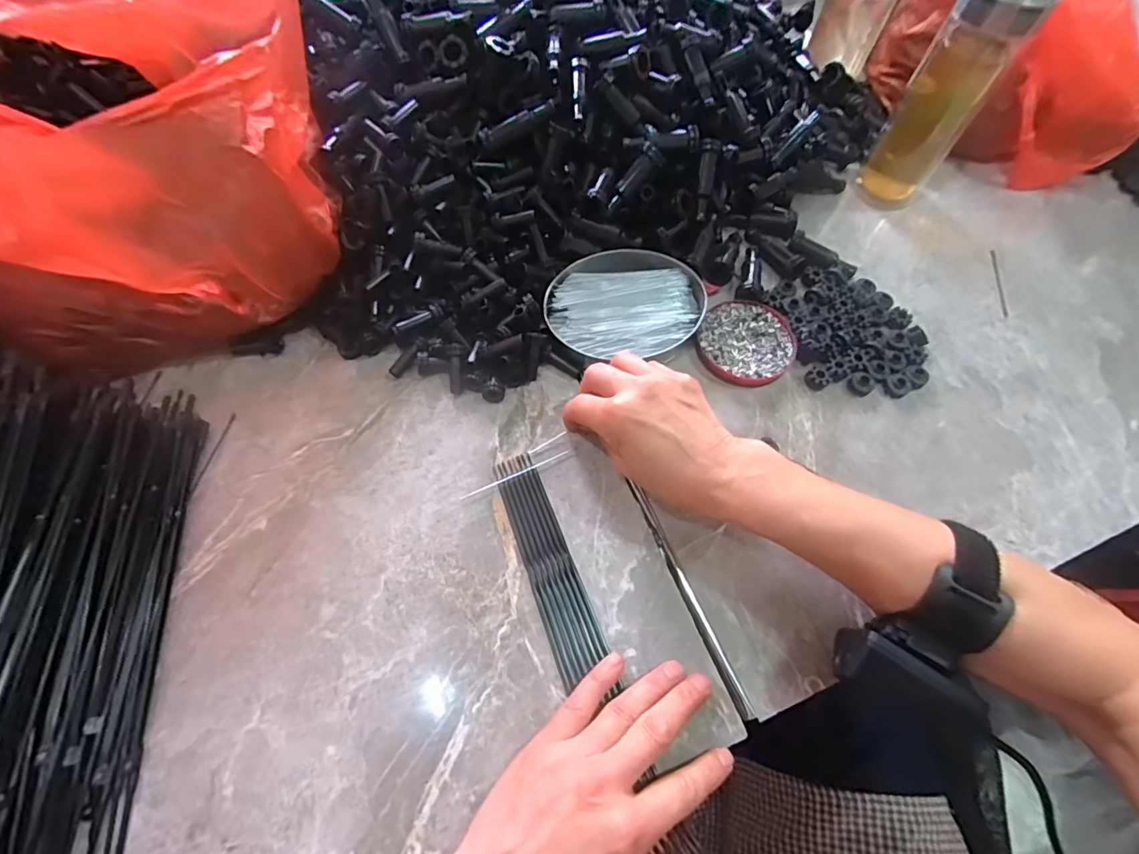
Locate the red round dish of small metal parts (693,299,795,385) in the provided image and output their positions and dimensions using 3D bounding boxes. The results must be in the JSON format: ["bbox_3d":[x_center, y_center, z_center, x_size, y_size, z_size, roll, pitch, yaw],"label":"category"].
[{"bbox_3d":[0.151,-0.074,0.429,0.079,0.009,0.082,1,66,-3],"label":"red round dish of small metal parts"}]

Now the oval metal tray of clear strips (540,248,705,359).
[{"bbox_3d":[0.049,-0.107,0.432,0.137,0.018,0.102,-11,67,-8],"label":"oval metal tray of clear strips"}]

